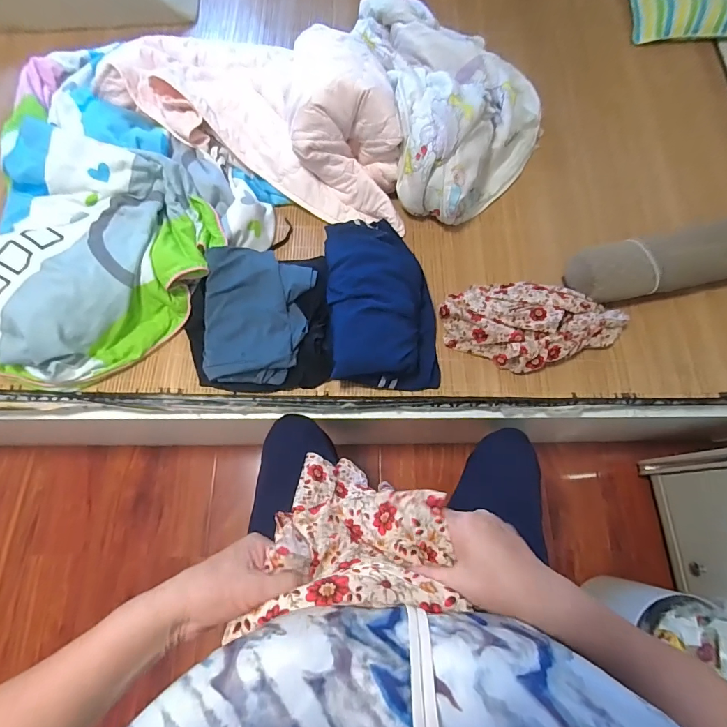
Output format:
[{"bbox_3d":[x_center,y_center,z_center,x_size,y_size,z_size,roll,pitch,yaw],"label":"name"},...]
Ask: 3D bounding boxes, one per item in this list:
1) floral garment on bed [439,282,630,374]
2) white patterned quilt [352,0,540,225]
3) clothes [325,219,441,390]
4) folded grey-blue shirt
[{"bbox_3d":[0.319,-0.085,0.762,0.332,0.055,0.183,-10,72,-4],"label":"floral garment on bed"},{"bbox_3d":[0.209,-0.591,0.895,0.374,0.198,0.570,-13,72,-5],"label":"white patterned quilt"},{"bbox_3d":[0.034,-0.135,0.755,0.198,0.084,0.355,-4,72,-2],"label":"clothes"},{"bbox_3d":[-0.195,-0.095,0.750,0.198,0.041,0.261,1,72,-1],"label":"folded grey-blue shirt"}]

